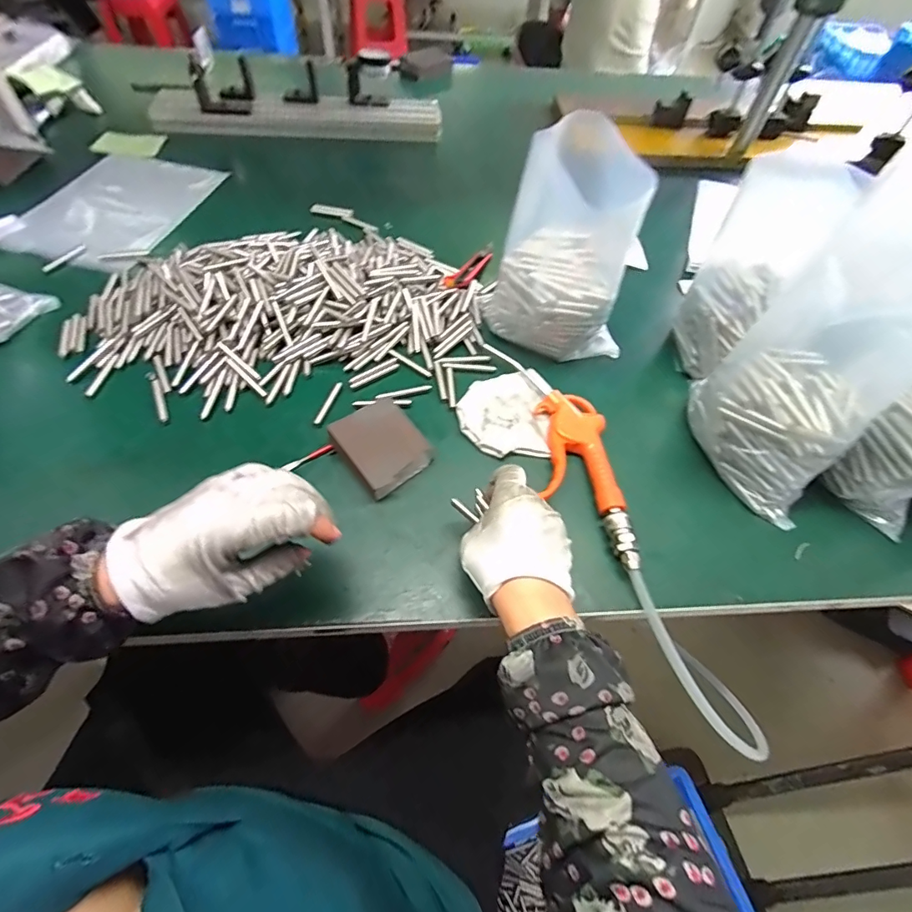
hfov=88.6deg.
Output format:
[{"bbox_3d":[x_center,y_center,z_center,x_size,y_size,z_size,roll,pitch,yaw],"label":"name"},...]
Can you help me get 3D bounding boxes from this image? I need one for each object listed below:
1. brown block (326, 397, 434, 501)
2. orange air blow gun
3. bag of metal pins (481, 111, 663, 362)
[{"bbox_3d":[-0.068,-0.011,0.440,0.073,0.028,0.083,-34,64,-23],"label":"brown block"},{"bbox_3d":[0.109,-0.019,0.460,0.084,0.022,0.272,-11,57,-10],"label":"orange air blow gun"},{"bbox_3d":[0.110,-0.204,0.470,0.101,0.206,0.128,-34,64,-23],"label":"bag of metal pins"}]

